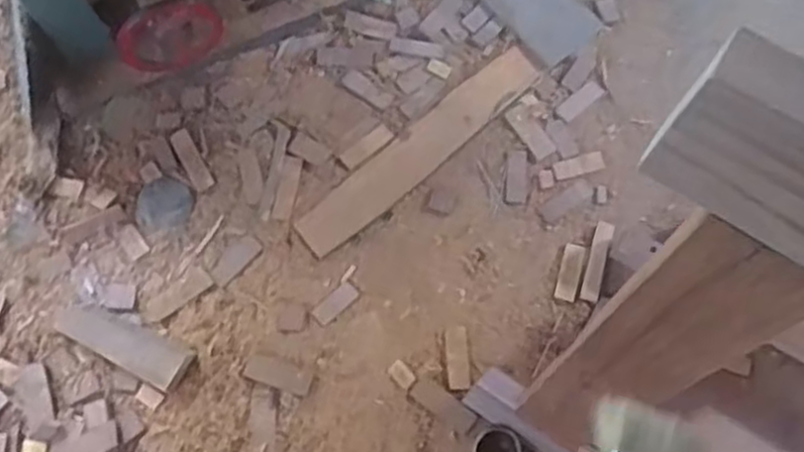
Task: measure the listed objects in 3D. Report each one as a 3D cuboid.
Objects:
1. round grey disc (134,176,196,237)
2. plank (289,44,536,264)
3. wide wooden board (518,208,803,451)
[{"bbox_3d":[-0.446,-0.035,1.411,0.104,0.013,0.112,0,70,-1],"label":"round grey disc"},{"bbox_3d":[0.039,-0.150,1.434,0.562,0.013,0.098,-42,76,-15],"label":"plank"},{"bbox_3d":[0.240,0.153,0.815,0.119,0.614,0.012,28,64,9],"label":"wide wooden board"}]

